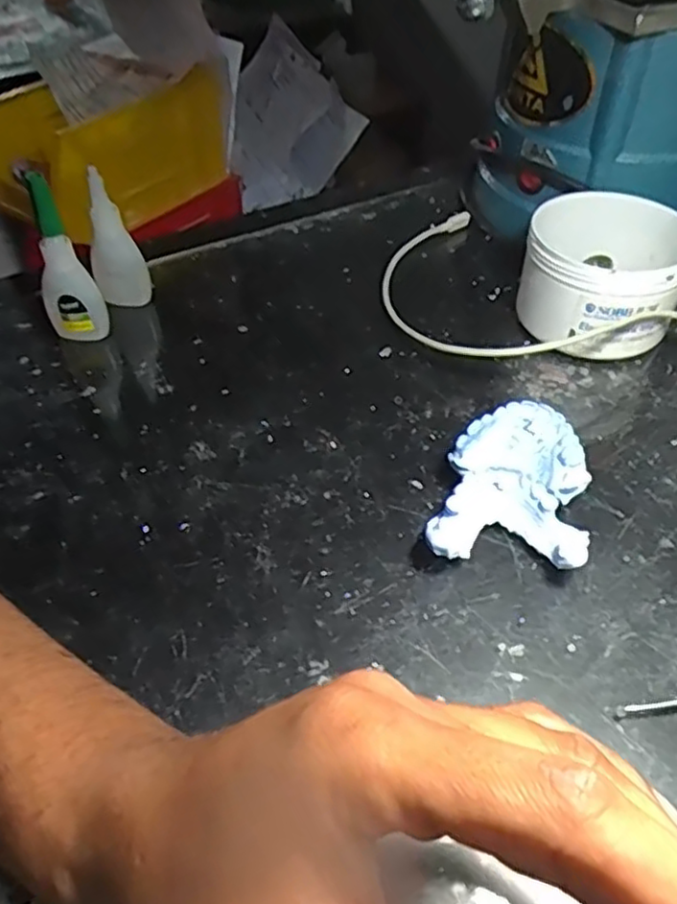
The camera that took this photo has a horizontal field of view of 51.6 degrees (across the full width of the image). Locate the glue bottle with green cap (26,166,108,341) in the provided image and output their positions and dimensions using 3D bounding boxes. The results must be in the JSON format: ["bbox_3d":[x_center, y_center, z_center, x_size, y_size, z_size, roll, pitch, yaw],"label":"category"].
[{"bbox_3d":[-0.159,-0.107,0.402,0.032,0.102,0.026,-18,49,-16],"label":"glue bottle with green cap"}]

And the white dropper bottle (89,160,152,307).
[{"bbox_3d":[-0.138,-0.126,0.435,0.031,0.093,0.019,-22,50,-18],"label":"white dropper bottle"}]

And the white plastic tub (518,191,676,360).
[{"bbox_3d":[0.155,-0.102,0.414,0.086,0.068,0.089,-1,47,1],"label":"white plastic tub"}]

